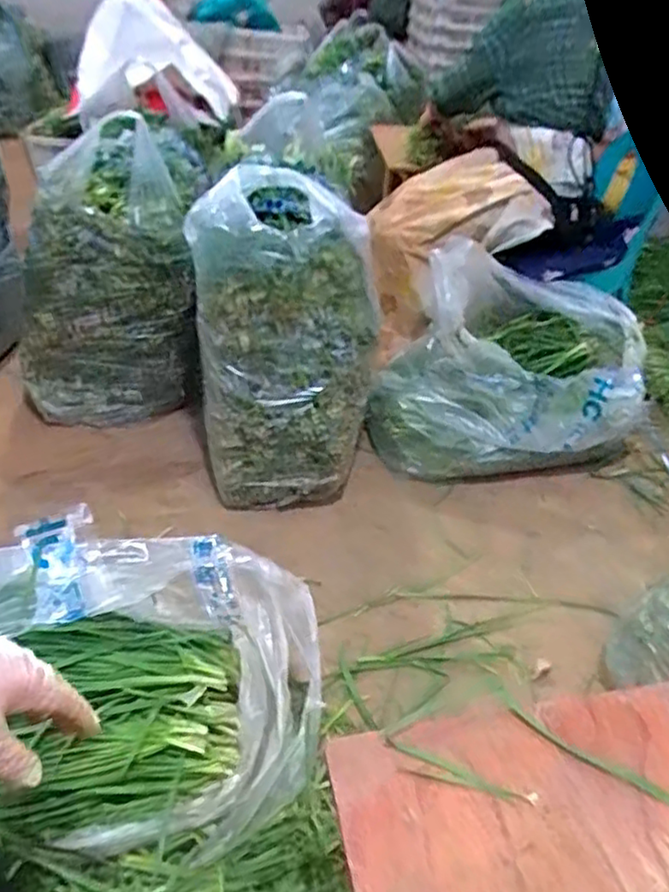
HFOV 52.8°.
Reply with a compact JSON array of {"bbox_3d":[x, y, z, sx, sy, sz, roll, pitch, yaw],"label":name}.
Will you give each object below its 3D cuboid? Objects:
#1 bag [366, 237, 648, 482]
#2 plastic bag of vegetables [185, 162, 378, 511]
[{"bbox_3d":[0.394,-0.183,1.547,0.585,0.382,0.432,7,37,3],"label":"bag"},{"bbox_3d":[-0.092,-0.169,1.272,0.338,0.574,0.222,-4,37,-11],"label":"plastic bag of vegetables"}]

